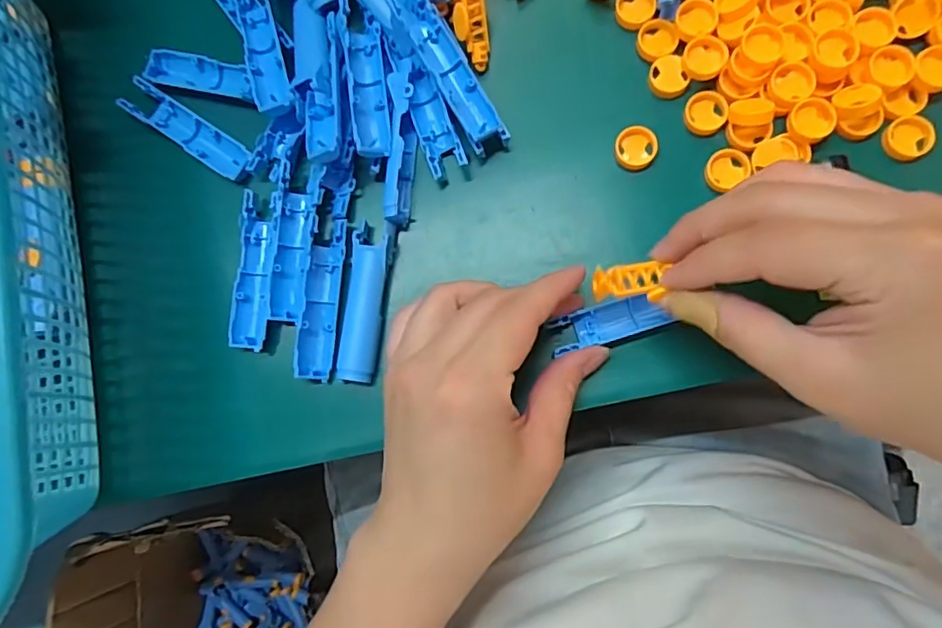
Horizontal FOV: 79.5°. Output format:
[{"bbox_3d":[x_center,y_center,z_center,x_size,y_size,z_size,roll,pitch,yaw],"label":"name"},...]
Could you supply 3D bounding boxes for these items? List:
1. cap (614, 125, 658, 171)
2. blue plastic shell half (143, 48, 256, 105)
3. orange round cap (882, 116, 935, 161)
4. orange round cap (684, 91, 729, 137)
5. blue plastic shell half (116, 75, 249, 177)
[{"bbox_3d":[0.080,-0.081,0.274,0.020,0.004,0.020,-1,82,6],"label":"cap"},{"bbox_3d":[-0.141,-0.126,0.298,0.060,0.007,0.019,14,84,8],"label":"blue plastic shell half"},{"bbox_3d":[0.201,-0.081,0.260,0.020,0.004,0.019,-1,82,6],"label":"orange round cap"},{"bbox_3d":[0.113,-0.097,0.273,0.019,0.004,0.020,-1,82,6],"label":"orange round cap"},{"bbox_3d":[-0.147,-0.095,0.293,0.075,0.008,0.018,34,87,9],"label":"blue plastic shell half"}]

